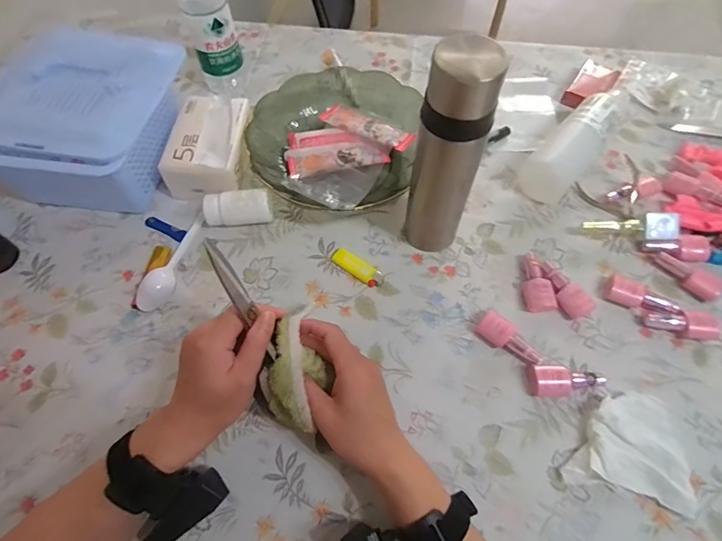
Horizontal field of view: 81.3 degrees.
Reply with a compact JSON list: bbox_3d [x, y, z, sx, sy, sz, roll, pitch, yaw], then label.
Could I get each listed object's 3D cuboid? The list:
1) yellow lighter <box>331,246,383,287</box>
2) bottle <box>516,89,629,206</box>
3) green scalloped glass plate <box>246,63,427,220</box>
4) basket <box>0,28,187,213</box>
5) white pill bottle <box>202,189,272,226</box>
[{"bbox_3d":[-0.005,-0.004,0.501,0.067,0.008,0.023,35,68,18],"label":"yellow lighter"},{"bbox_3d":[0.296,-0.179,0.563,0.061,0.060,0.211,39,69,19],"label":"bottle"},{"bbox_3d":[-0.031,-0.179,0.571,0.230,0.048,0.214,0,62,1],"label":"green scalloped glass plate"},{"bbox_3d":[-0.338,-0.182,0.534,0.202,0.121,0.203,7,62,5],"label":"basket"},{"bbox_3d":[-0.151,-0.073,0.520,0.080,0.042,0.035,-12,63,-5],"label":"white pill bottle"}]

